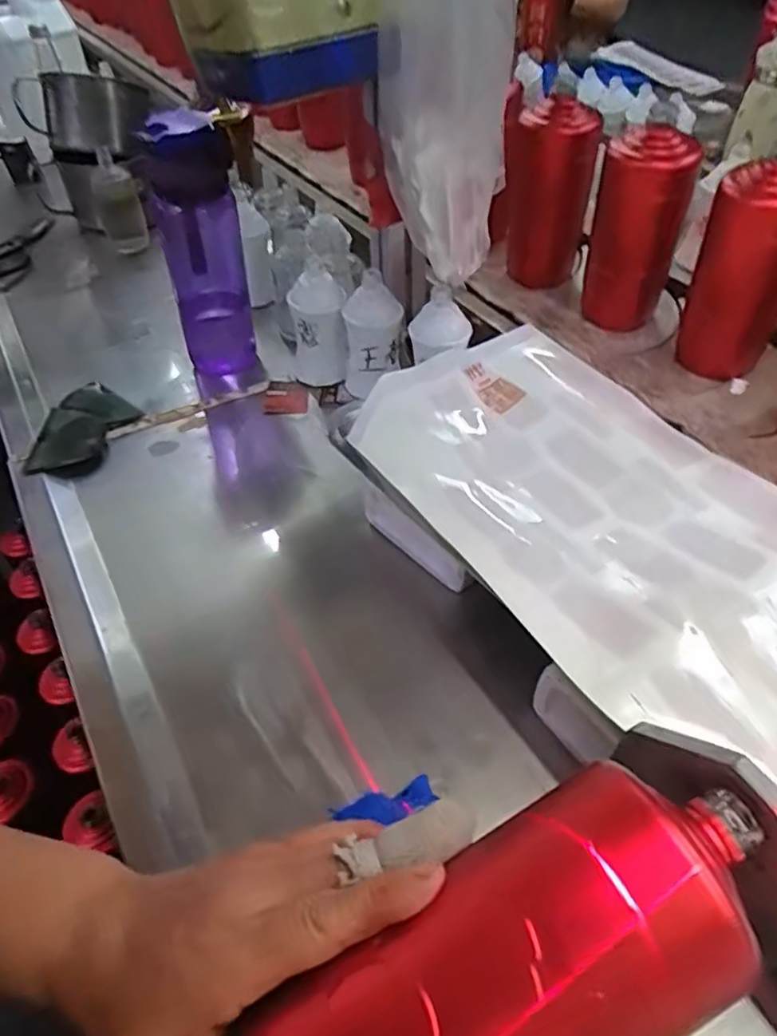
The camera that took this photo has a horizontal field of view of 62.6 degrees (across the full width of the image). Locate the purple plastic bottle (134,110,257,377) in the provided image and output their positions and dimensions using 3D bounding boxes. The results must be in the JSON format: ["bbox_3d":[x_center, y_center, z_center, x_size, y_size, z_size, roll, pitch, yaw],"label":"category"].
[{"bbox_3d":[-0.178,-0.261,0.626,0.082,0.239,0.087,-12,47,-9],"label":"purple plastic bottle"}]

